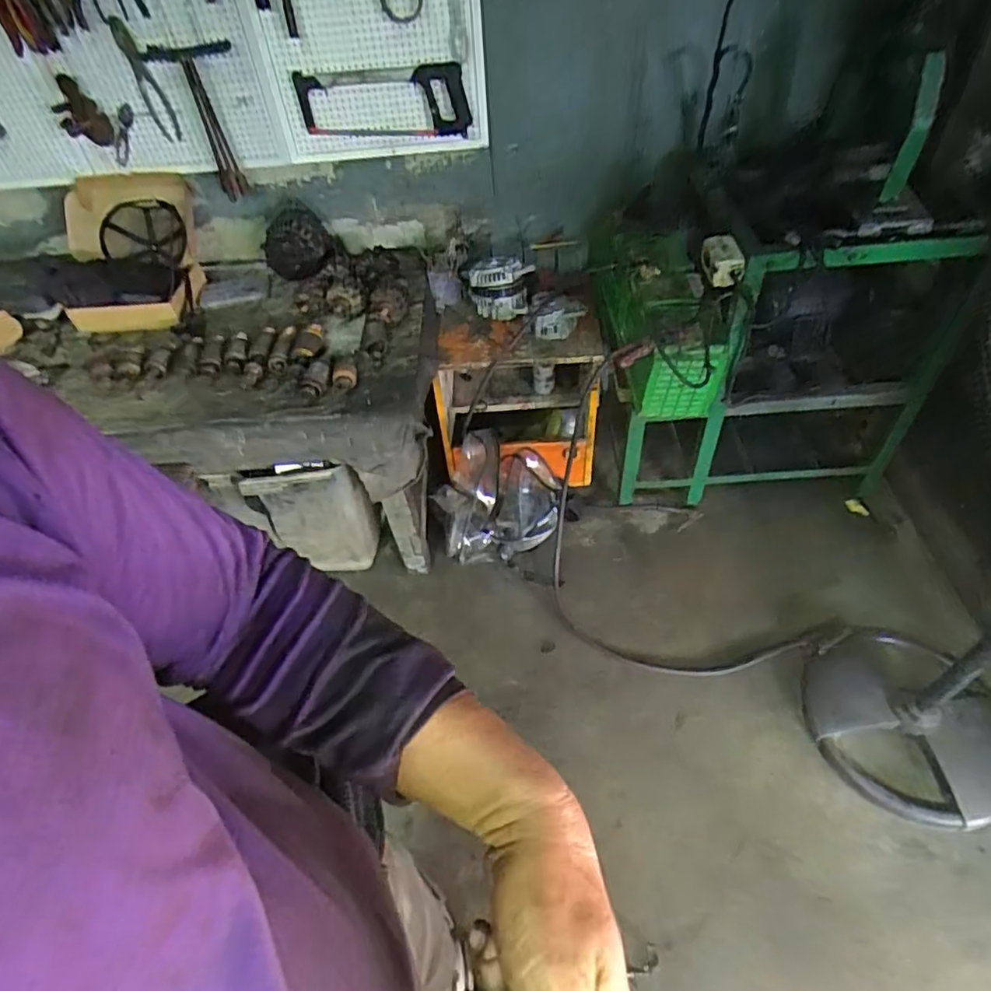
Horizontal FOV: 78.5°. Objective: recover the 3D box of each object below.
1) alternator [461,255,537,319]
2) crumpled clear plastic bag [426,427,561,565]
[{"bbox_3d":[0.003,-0.544,1.577,0.192,0.125,0.122,0,49,5],"label":"alternator"},{"bbox_3d":[-0.001,0.011,1.636,0.332,0.264,0.256,-4,49,2],"label":"crumpled clear plastic bag"}]

